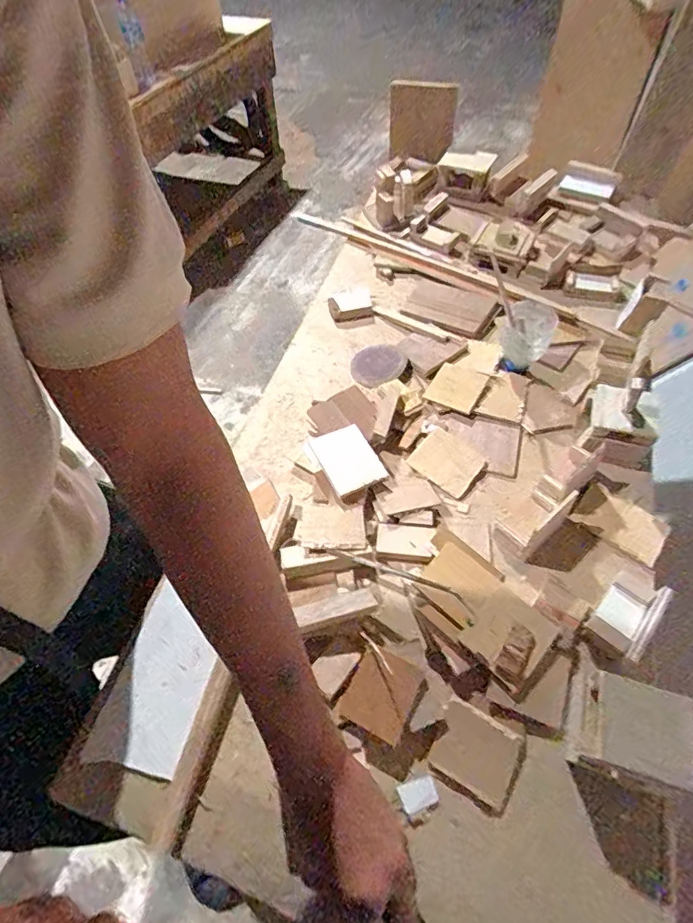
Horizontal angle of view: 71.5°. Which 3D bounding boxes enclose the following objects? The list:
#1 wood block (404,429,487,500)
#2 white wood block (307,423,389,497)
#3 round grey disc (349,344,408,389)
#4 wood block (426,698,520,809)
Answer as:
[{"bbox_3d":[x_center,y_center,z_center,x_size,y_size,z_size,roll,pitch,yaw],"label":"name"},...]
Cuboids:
[{"bbox_3d":[0.129,-0.002,0.621,0.083,0.008,0.075,38,67,25],"label":"wood block"},{"bbox_3d":[0.001,-0.002,0.595,0.065,0.030,0.099,-24,58,-11],"label":"white wood block"},{"bbox_3d":[0.045,-0.145,0.722,0.089,0.006,0.077,-37,61,-18],"label":"round grey disc"},{"bbox_3d":[0.116,0.265,0.441,0.071,0.009,0.059,26,62,20],"label":"wood block"}]

